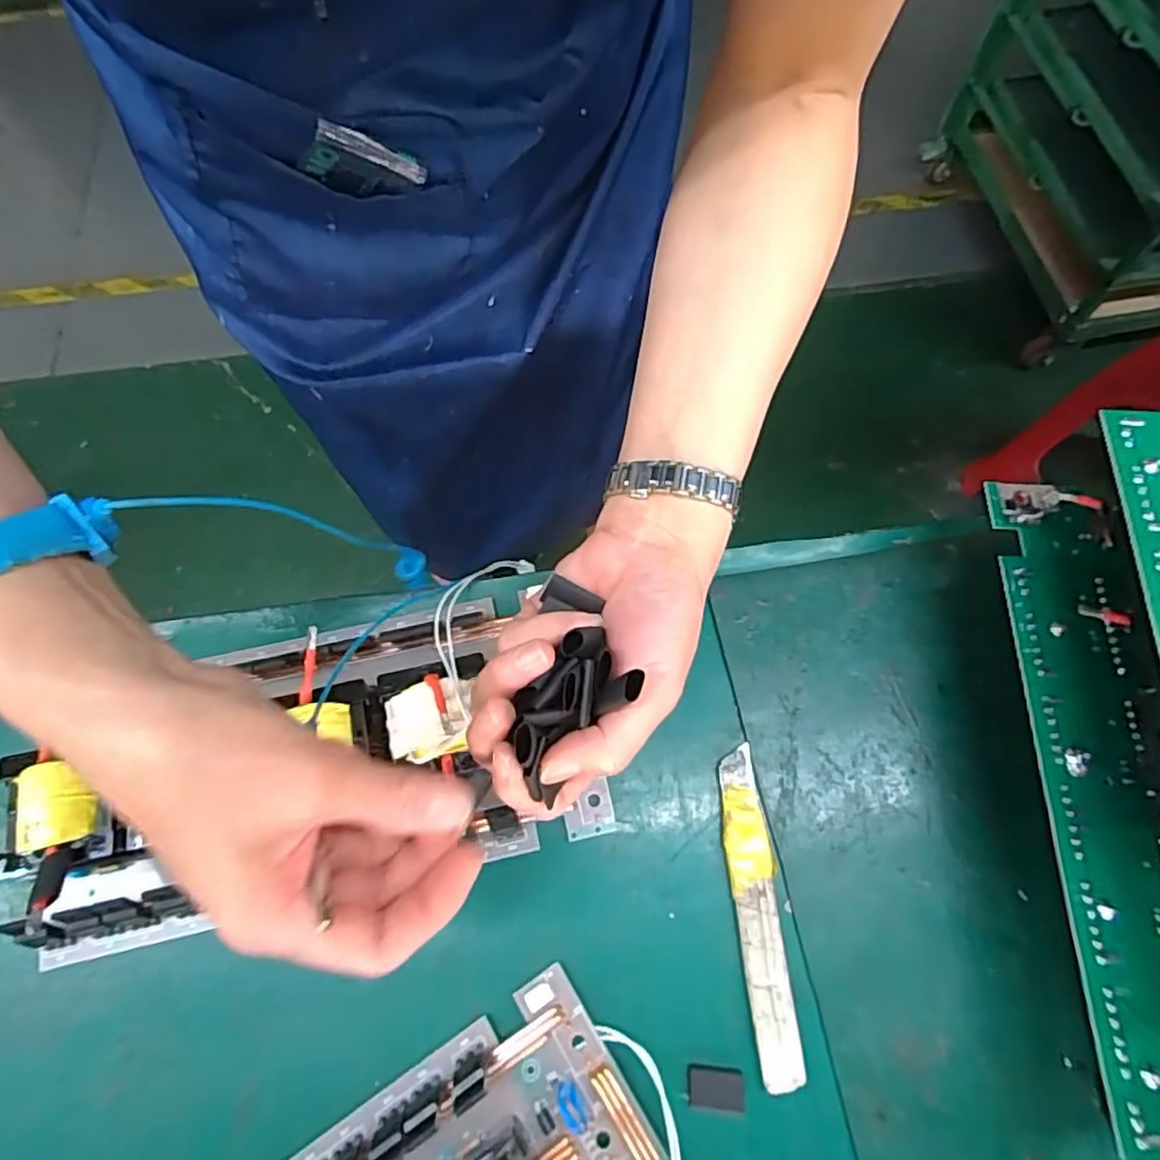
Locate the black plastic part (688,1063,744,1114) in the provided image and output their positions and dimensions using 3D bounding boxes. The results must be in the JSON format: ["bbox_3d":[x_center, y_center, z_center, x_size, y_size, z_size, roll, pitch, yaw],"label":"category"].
[{"bbox_3d":[0.062,0.235,0.307,0.025,0.004,0.017,5,69,2],"label":"black plastic part"}]

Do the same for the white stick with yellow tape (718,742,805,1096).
[{"bbox_3d":[0.088,0.162,0.332,0.023,0.010,0.150,-5,69,-2],"label":"white stick with yellow tape"}]

